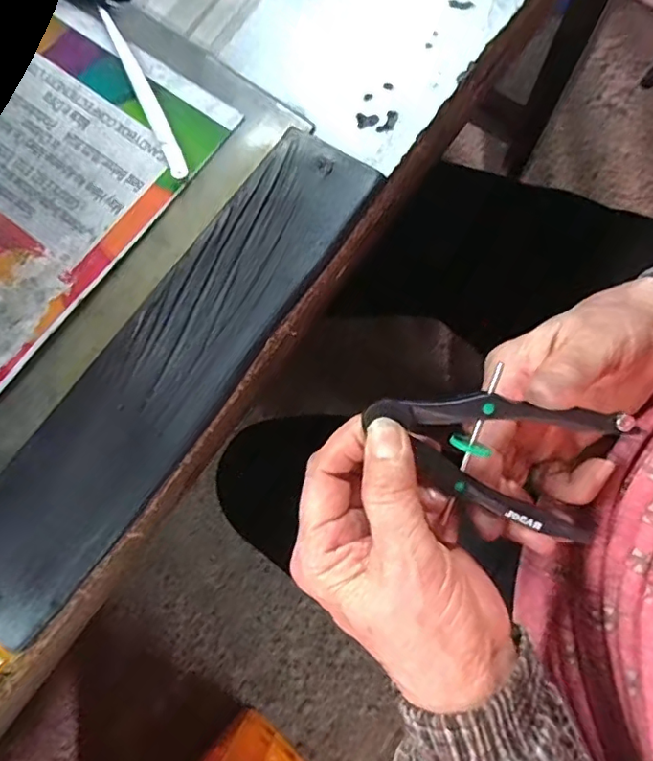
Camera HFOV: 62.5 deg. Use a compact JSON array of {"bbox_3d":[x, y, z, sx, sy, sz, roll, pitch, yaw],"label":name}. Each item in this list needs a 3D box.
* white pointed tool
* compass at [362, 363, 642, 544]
[{"bbox_3d":[-0.085,-0.135,0.248,0.008,0.007,0.104,-25,75,-4],"label":"white pointed tool"},{"bbox_3d":[0.068,0.033,0.231,0.104,0.018,0.059,7,103,-1],"label":"compass"}]

